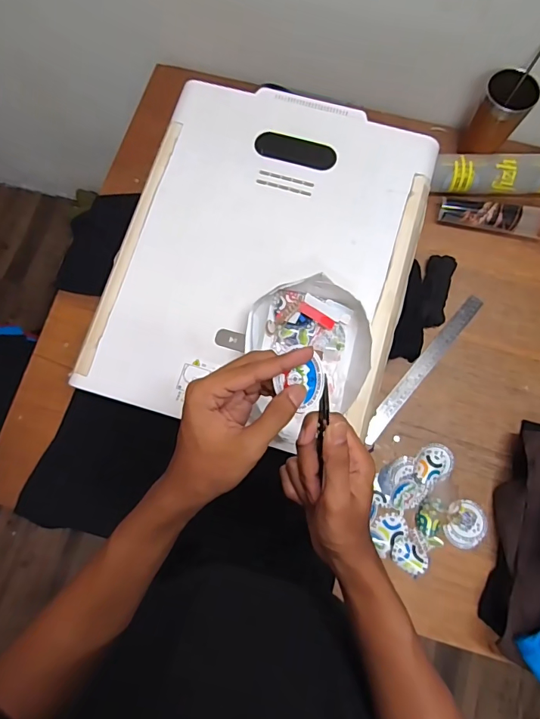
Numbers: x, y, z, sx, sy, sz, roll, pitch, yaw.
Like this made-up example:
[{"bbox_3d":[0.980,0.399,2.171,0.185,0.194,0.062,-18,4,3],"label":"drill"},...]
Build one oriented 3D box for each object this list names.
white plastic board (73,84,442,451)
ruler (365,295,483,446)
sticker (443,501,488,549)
[{"bbox_3d":[-0.004,-0.149,0.604,0.397,0.030,0.492,15,77,4],"label":"white plastic board"},{"bbox_3d":[0.260,0.014,0.734,0.027,0.007,0.316,40,83,8],"label":"ruler"},{"bbox_3d":[0.311,0.262,0.682,0.067,0.009,0.070,0,82,-1],"label":"sticker"}]

